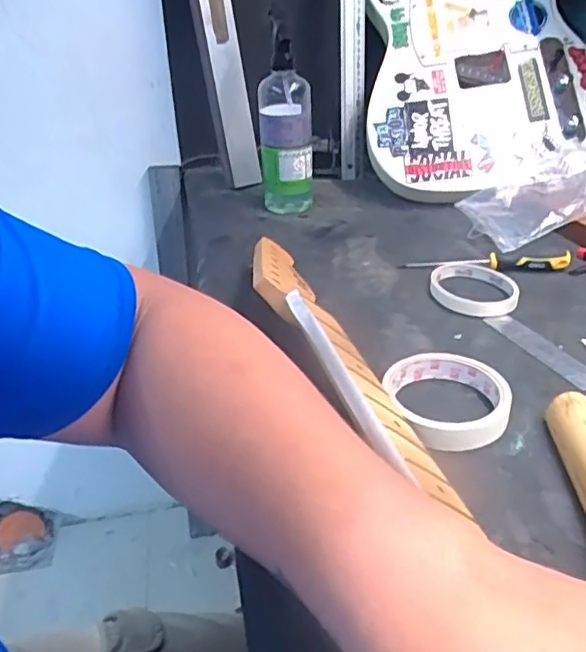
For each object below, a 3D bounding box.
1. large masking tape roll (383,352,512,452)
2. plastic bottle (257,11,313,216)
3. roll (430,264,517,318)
[{"bbox_3d":[0.112,0.052,0.432,0.083,0.022,0.086,-3,31,2],"label":"large masking tape roll"},{"bbox_3d":[-0.011,-0.252,0.763,0.068,0.210,0.076,-3,31,1],"label":"plastic bottle"},{"bbox_3d":[0.173,-0.036,0.578,0.079,0.015,0.089,5,32,14],"label":"roll"}]

